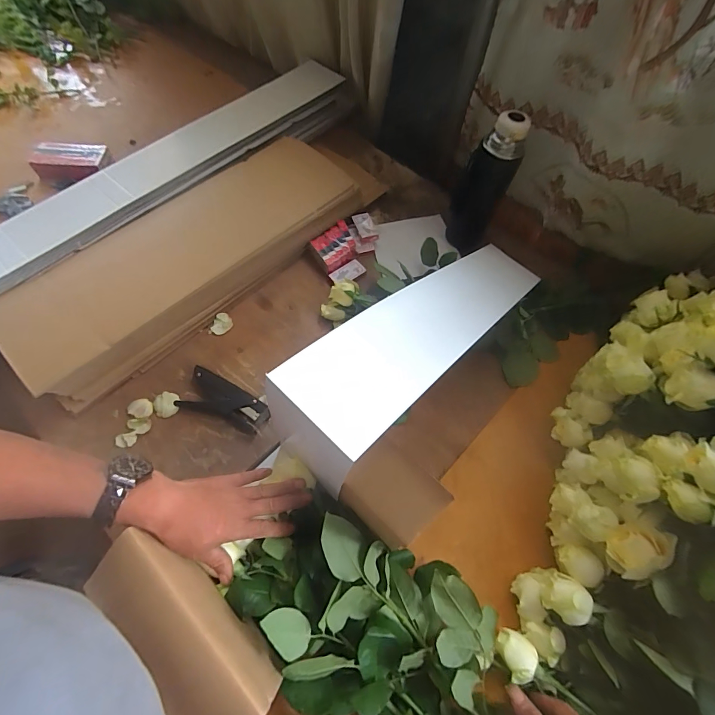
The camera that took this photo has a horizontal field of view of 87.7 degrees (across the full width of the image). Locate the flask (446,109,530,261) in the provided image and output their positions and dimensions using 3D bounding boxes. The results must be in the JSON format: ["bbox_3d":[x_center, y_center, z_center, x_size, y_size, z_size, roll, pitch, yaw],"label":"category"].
[{"bbox_3d":[0.244,-0.328,0.730,0.086,0.297,0.067,20,65,7],"label":"flask"}]

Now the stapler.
[{"bbox_3d":[-0.216,0.068,0.617,0.147,0.024,0.066,17,64,6],"label":"stapler"}]

